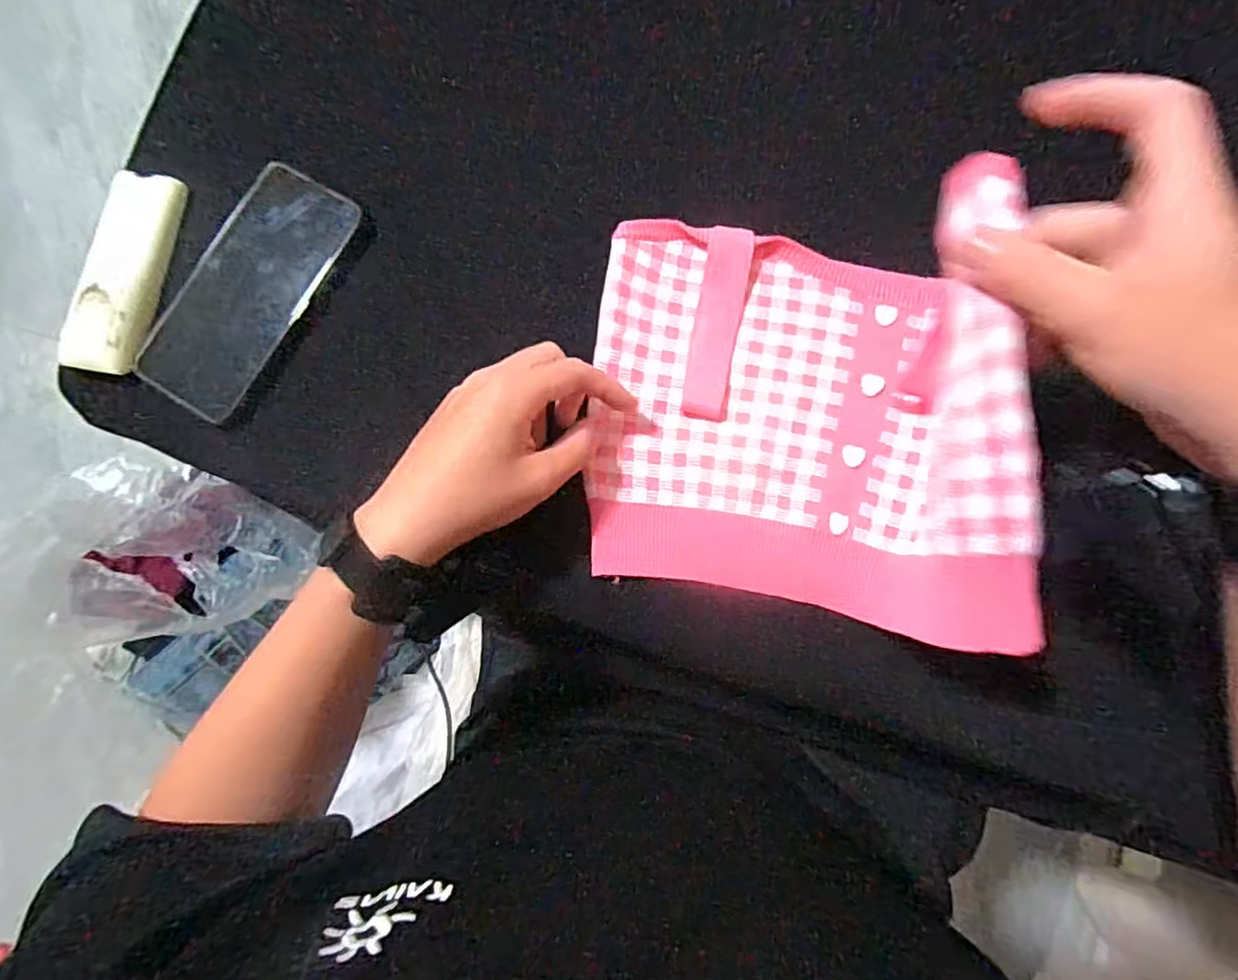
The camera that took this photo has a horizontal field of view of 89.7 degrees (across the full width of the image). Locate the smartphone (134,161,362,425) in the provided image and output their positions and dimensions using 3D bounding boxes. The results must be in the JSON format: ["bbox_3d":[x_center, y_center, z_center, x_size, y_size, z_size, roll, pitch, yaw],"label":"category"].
[{"bbox_3d":[-0.234,-0.126,0.393,0.073,0.014,0.162,29,84,7],"label":"smartphone"}]

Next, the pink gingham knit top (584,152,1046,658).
[{"bbox_3d":[0.086,-0.049,0.318,0.201,0.113,0.218,5,82,4],"label":"pink gingham knit top"}]

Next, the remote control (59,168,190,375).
[{"bbox_3d":[-0.316,-0.141,0.396,0.044,0.019,0.132,9,82,4],"label":"remote control"}]

